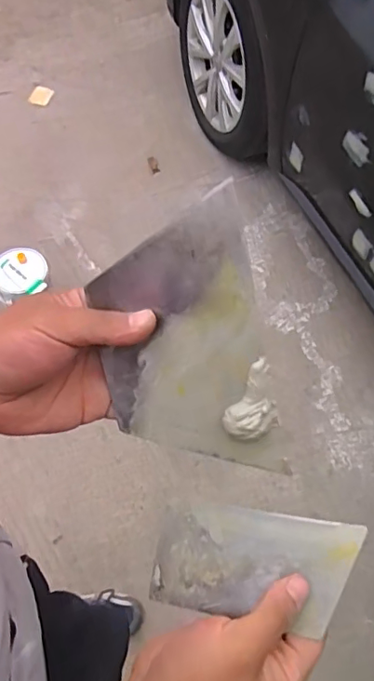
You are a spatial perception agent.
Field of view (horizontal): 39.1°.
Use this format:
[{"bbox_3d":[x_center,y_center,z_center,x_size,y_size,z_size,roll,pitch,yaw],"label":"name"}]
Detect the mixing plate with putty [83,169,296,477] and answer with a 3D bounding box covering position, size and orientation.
[{"bbox_3d":[-0.005,0.003,0.329,0.105,0.011,0.161,-10,98,20],"label":"mixing plate with putty"}]

